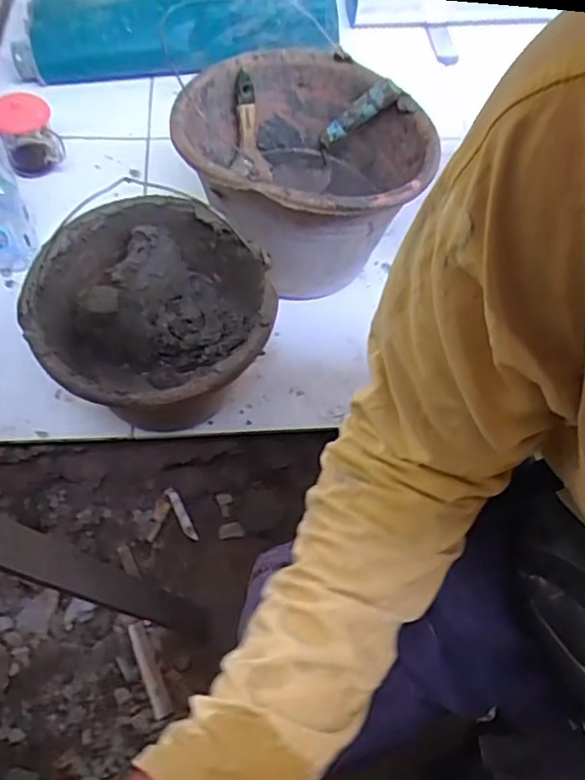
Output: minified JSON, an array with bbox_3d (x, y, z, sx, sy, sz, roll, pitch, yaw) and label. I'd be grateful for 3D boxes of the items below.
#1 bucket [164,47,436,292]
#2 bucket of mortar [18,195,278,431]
[{"bbox_3d":[0.012,-0.260,0.751,0.263,0.173,0.283,2,58,-3],"label":"bucket"},{"bbox_3d":[-0.138,-0.057,0.667,0.223,0.165,0.238,2,58,-3],"label":"bucket of mortar"}]

